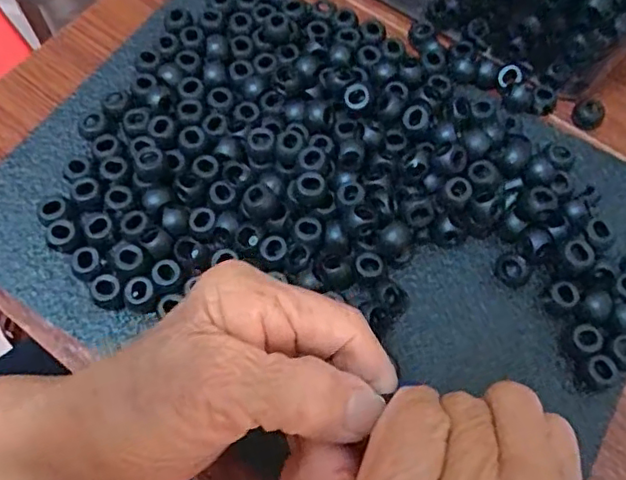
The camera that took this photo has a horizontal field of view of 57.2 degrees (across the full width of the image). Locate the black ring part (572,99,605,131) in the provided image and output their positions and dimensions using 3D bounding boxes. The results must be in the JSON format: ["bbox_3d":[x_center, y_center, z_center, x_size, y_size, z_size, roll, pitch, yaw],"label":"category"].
[{"bbox_3d":[0.167,-0.076,0.348,0.017,0.008,0.019,36,71,16],"label":"black ring part"}]

